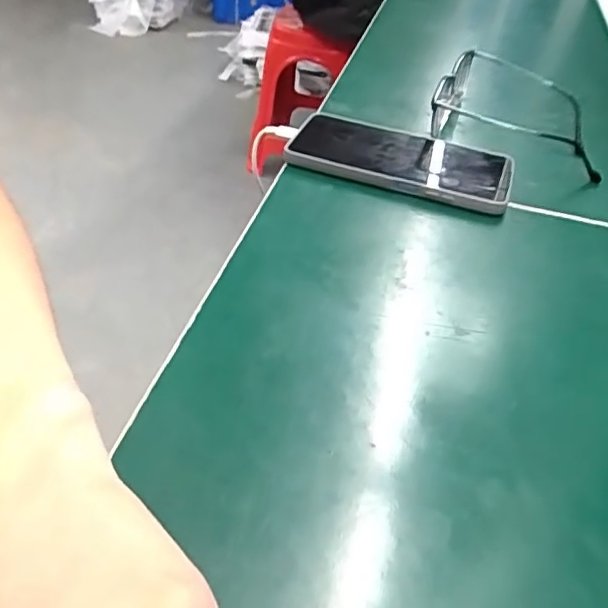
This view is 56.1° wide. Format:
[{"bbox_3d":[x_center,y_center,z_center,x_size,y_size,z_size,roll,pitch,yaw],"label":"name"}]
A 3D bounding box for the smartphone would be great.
[{"bbox_3d":[0.075,-0.112,0.439,0.165,0.014,0.080,17,44,12],"label":"smartphone"}]

